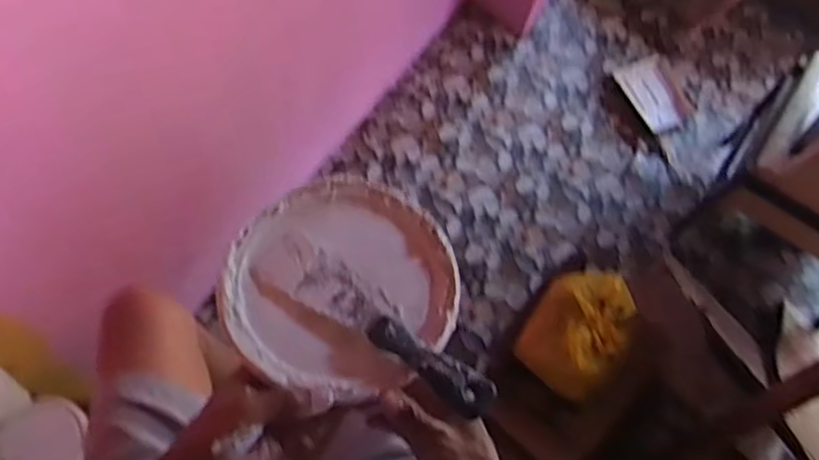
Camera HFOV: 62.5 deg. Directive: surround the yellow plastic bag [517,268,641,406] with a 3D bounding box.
[{"bbox_3d":[0.448,0.231,1.727,0.240,0.128,0.311,33,70,12],"label":"yellow plastic bag"}]

